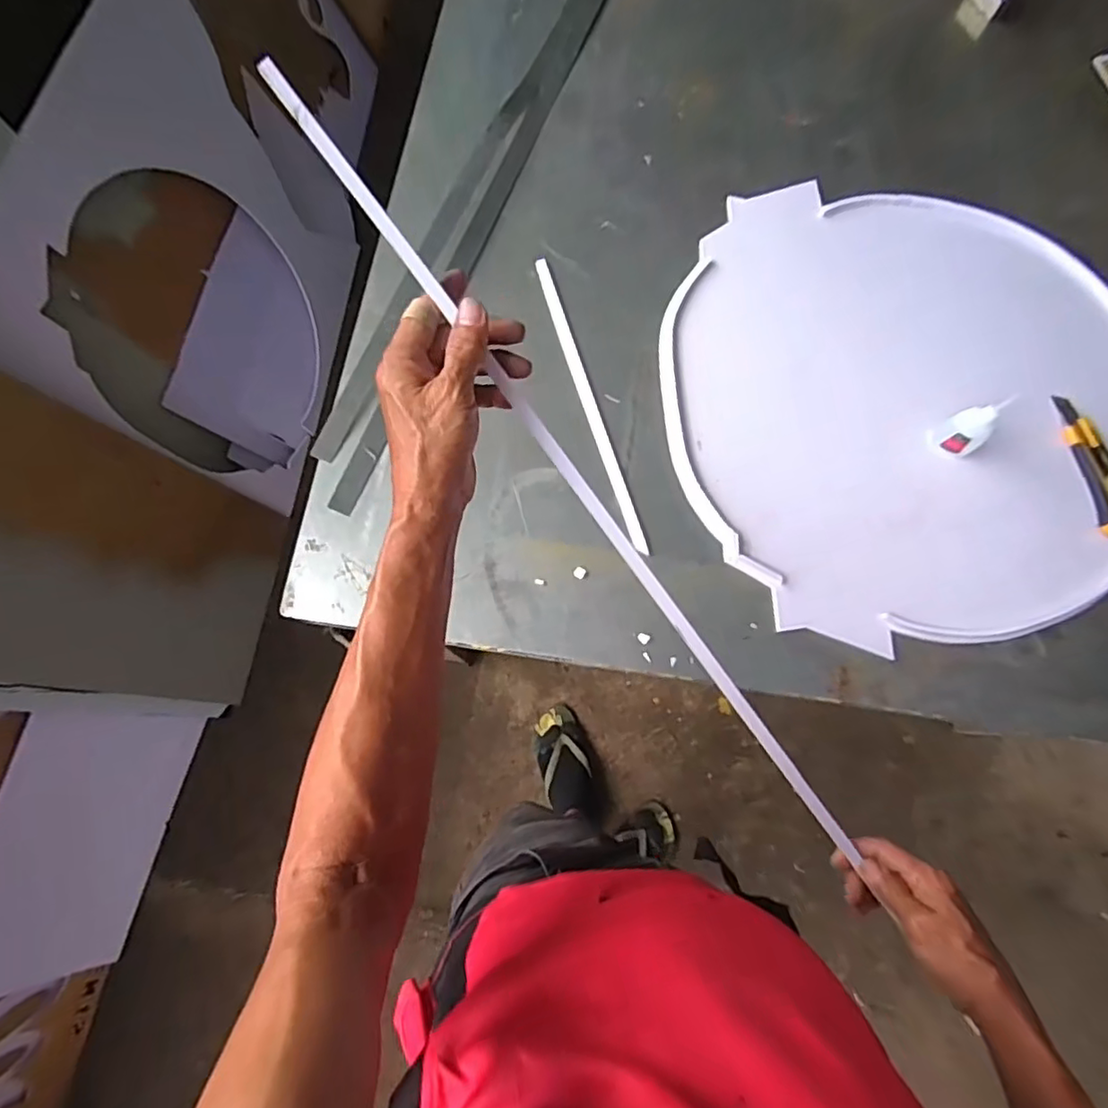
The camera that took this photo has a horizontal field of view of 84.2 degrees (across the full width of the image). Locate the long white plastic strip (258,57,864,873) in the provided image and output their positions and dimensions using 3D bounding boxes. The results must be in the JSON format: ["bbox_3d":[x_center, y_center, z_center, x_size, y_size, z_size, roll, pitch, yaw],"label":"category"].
[{"bbox_3d":[0.038,-0.022,0.442,0.015,0.020,0.682,-41,103,-12],"label":"long white plastic strip"}]

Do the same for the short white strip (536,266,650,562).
[{"bbox_3d":[0.039,-0.178,0.703,0.015,0.016,0.381,-16,77,-5],"label":"short white strip"}]

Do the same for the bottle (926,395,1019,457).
[{"bbox_3d":[0.433,-0.134,0.636,0.025,0.085,0.047,-33,79,-9],"label":"bottle"}]

